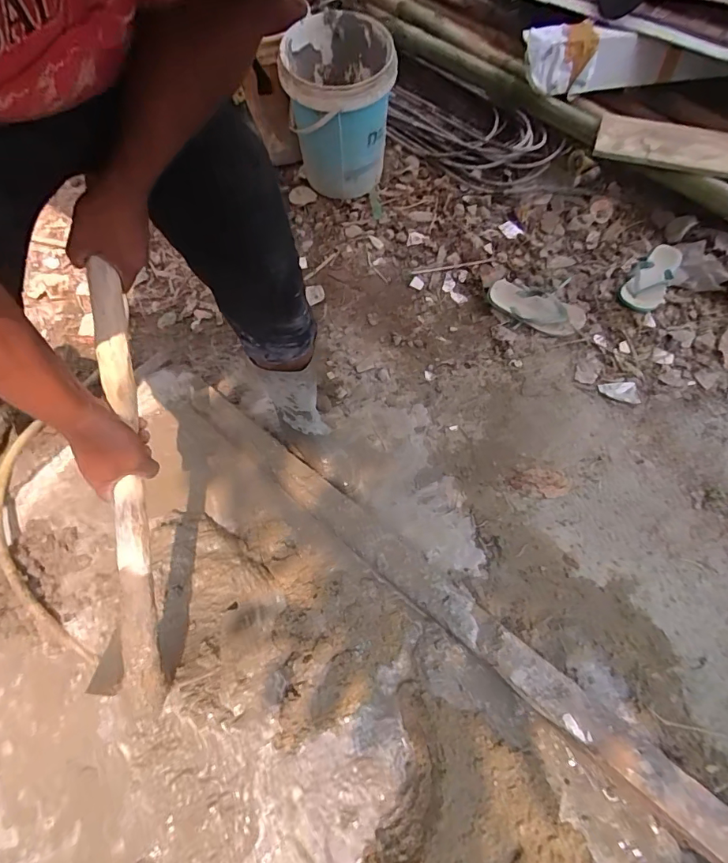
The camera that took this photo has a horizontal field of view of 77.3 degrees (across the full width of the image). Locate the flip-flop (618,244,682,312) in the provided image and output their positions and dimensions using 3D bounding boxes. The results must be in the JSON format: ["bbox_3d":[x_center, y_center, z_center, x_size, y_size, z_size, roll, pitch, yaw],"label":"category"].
[{"bbox_3d":[0.804,-0.425,1.262,0.111,0.064,0.248,39,69,18],"label":"flip-flop"}]

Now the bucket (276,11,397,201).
[{"bbox_3d":[-0.069,-0.947,1.355,0.275,0.343,0.329,-17,64,-8],"label":"bucket"}]

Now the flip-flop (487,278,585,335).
[{"bbox_3d":[0.472,-0.347,1.259,0.257,0.030,0.121,35,68,16],"label":"flip-flop"}]

